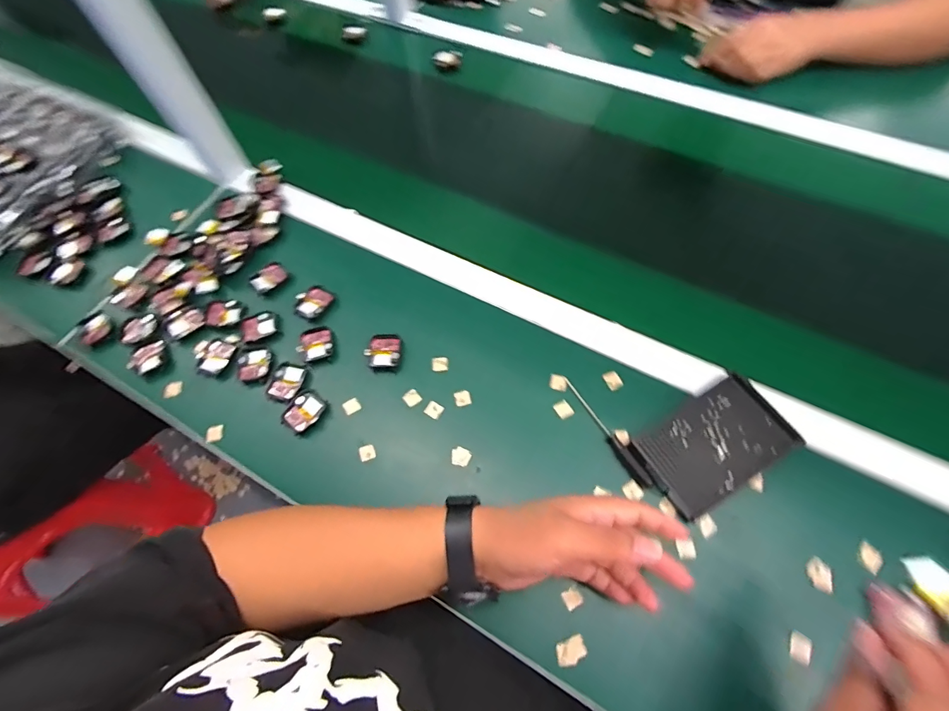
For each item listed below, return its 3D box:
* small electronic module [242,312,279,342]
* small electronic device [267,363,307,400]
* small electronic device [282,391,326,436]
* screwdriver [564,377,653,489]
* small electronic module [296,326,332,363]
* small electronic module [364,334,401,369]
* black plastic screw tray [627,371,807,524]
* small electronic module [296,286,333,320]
[{"bbox_3d":[-0.260,-0.036,0.527,0.042,0.004,0.031,-22,65,-7],"label":"small electronic module"},{"bbox_3d":[-0.211,0.029,0.494,0.035,0.004,0.042,15,67,11],"label":"small electronic device"},{"bbox_3d":[-0.186,0.063,0.478,0.034,0.006,0.042,30,70,17],"label":"small electronic device"},{"bbox_3d":[0.133,0.077,0.446,0.010,0.012,0.132,-30,66,-10],"label":"screwdriver"},{"bbox_3d":[-0.186,-0.014,0.510,0.037,0.008,0.041,-10,65,-1],"label":"small electronic module"},{"bbox_3d":[-0.104,-0.006,0.502,0.038,0.012,0.043,-3,65,3],"label":"small electronic module"},{"bbox_3d":[0.233,0.085,0.425,0.142,0.014,0.087,-30,66,-10],"label":"black plastic screw tray"},{"bbox_3d":[-0.198,-0.066,0.537,0.038,0.010,0.042,27,69,15],"label":"small electronic module"}]

